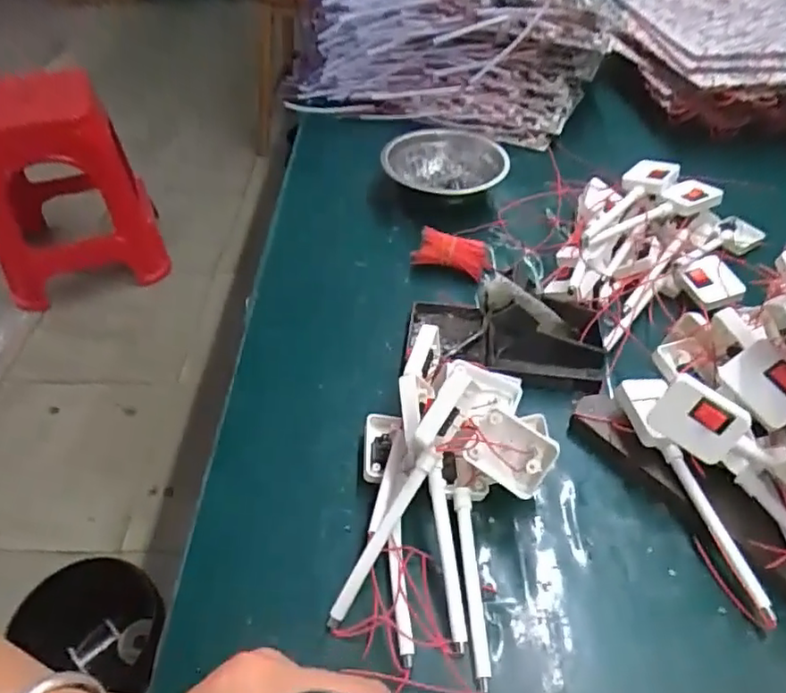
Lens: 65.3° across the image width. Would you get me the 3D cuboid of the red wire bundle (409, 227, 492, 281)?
[{"bbox_3d":[0.053,-0.084,0.555,0.067,0.028,0.028,14,47,14],"label":"red wire bundle"}]

